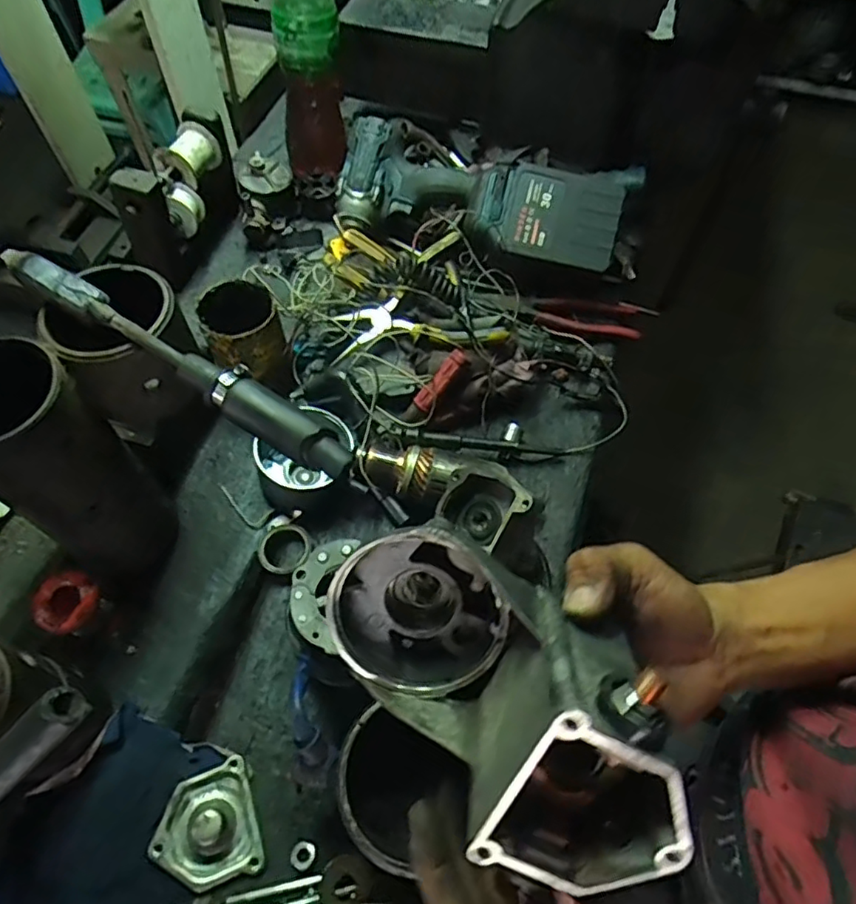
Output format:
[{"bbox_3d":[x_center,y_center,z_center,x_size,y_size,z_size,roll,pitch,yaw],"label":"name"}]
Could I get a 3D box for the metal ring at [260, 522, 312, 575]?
[{"bbox_3d":[-0.135,0.090,0.550,0.048,0.012,0.048,25,63,12],"label":"metal ring"}]

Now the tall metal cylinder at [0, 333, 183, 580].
[{"bbox_3d":[-0.271,0.020,0.454,0.091,0.245,0.086,37,66,18],"label":"tall metal cylinder"}]

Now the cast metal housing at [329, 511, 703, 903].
[{"bbox_3d":[0.036,0.099,0.263,0.101,0.099,0.169,-34,67,-18],"label":"cast metal housing"}]

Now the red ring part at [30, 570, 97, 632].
[{"bbox_3d":[-0.293,0.121,0.478,0.042,0.018,0.045,28,64,13],"label":"red ring part"}]

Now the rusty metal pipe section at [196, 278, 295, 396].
[{"bbox_3d":[-0.181,-0.115,0.587,0.073,0.103,0.075,-19,63,-11],"label":"rusty metal pipe section"}]

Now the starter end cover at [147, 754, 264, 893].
[{"bbox_3d":[-0.168,0.279,0.434,0.070,0.033,0.077,-18,63,-11],"label":"starter end cover"}]

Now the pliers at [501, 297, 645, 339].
[{"bbox_3d":[0.167,-0.165,0.697,0.162,0.025,0.048,4,61,1],"label":"pliers"}]

